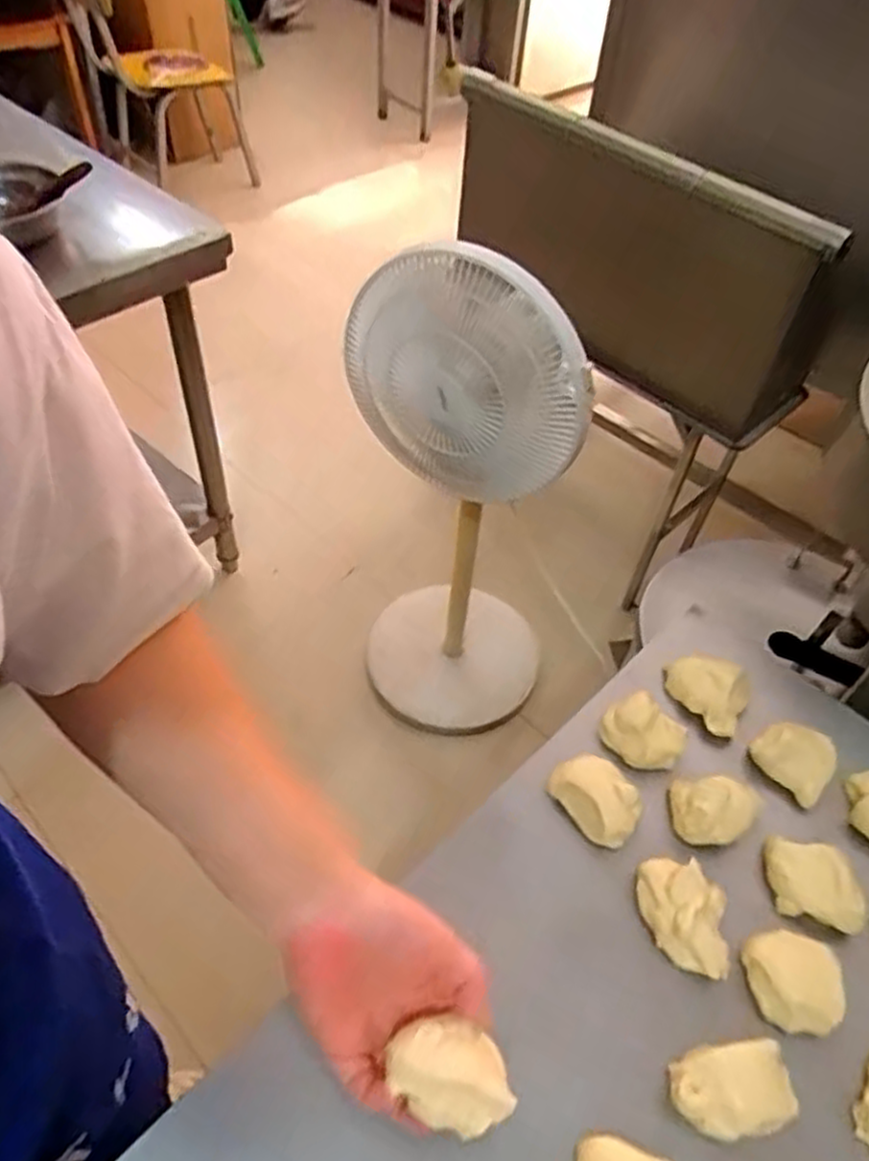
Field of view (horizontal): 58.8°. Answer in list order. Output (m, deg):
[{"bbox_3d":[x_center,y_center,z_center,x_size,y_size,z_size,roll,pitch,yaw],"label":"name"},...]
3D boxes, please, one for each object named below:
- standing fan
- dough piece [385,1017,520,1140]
[{"bbox_3d":[0.041,-0.093,1.292,0.367,0.954,0.353,0,49,-5],"label":"standing fan"},{"bbox_3d":[0.010,0.260,0.407,0.064,0.023,0.046,21,52,17],"label":"dough piece"}]

